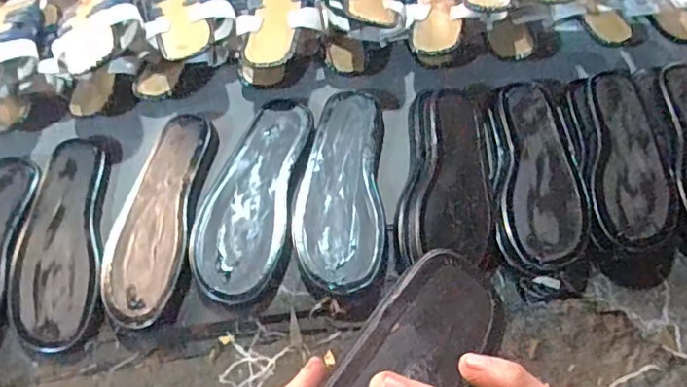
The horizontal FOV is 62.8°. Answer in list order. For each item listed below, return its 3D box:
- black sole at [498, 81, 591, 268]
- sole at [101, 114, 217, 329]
[{"bbox_3d":[0.233,-0.031,0.661,0.100,0.012,0.239,1,63,0],"label":"black sole"},{"bbox_3d":[-0.215,0.022,0.645,0.098,0.013,0.250,-1,64,16],"label":"sole"}]

